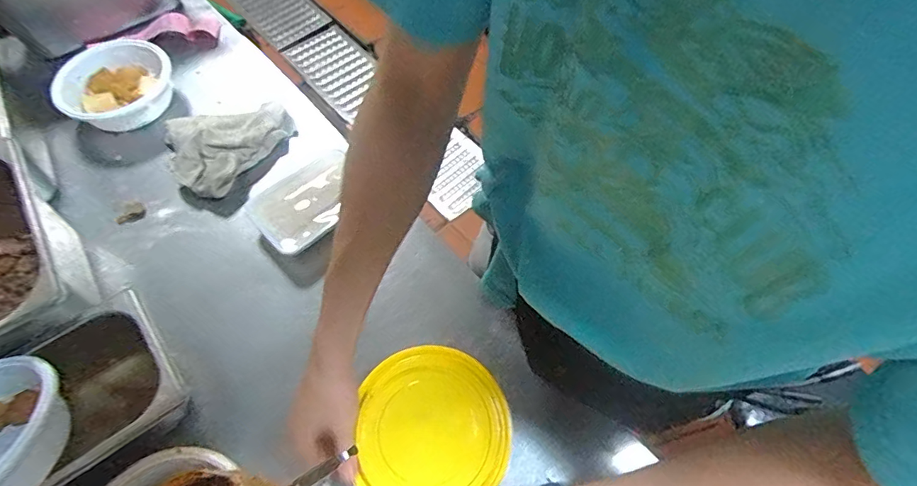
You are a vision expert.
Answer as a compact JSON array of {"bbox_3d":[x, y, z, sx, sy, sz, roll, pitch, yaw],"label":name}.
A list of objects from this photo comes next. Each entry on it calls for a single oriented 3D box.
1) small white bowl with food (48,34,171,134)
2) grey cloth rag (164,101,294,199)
[{"bbox_3d":[-0.539,-0.250,0.759,0.161,0.065,0.166,-1,61,1],"label":"small white bowl with food"},{"bbox_3d":[-0.361,-0.169,0.727,0.146,0.059,0.191,31,66,17],"label":"grey cloth rag"}]

